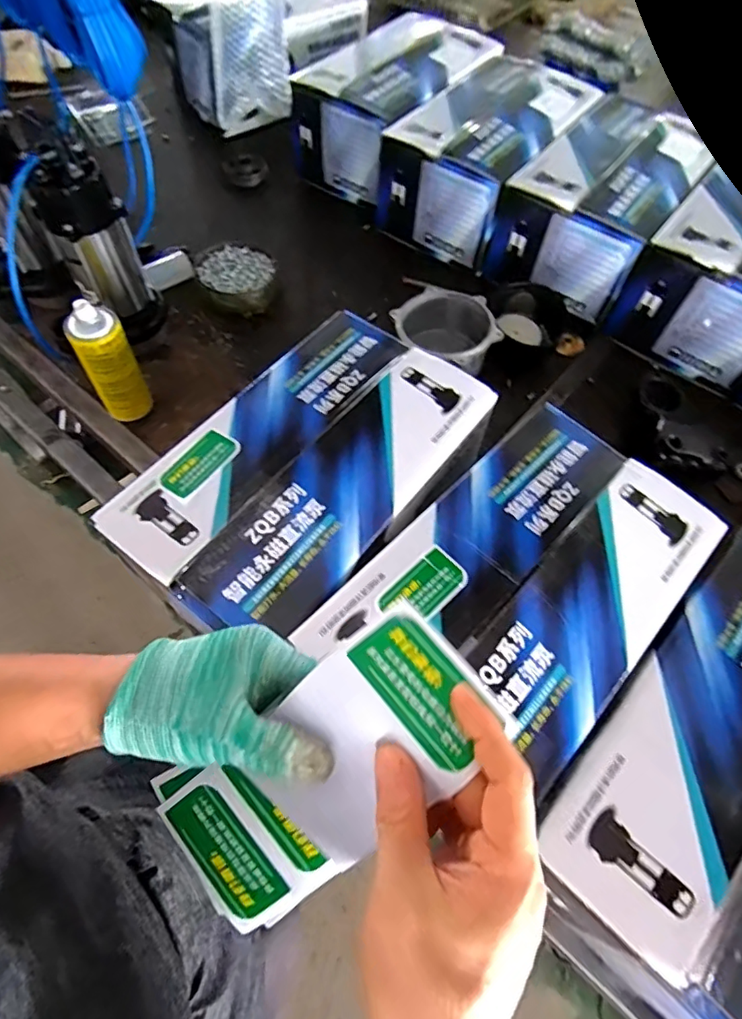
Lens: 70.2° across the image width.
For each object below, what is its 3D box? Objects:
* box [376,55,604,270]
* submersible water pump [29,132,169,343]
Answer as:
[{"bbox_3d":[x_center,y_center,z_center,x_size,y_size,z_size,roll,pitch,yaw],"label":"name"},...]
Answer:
[{"bbox_3d":[0.222,-0.678,1.019,0.245,0.166,0.411,33,65,15],"label":"box"},{"bbox_3d":[-0.375,-0.360,0.734,0.097,0.241,0.085,-25,66,-15],"label":"submersible water pump"}]

